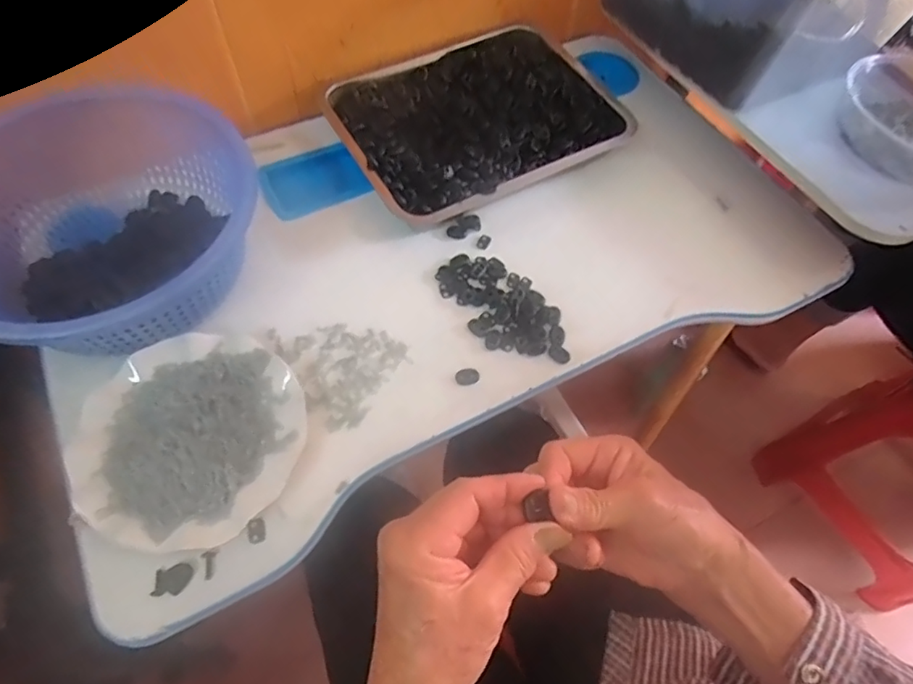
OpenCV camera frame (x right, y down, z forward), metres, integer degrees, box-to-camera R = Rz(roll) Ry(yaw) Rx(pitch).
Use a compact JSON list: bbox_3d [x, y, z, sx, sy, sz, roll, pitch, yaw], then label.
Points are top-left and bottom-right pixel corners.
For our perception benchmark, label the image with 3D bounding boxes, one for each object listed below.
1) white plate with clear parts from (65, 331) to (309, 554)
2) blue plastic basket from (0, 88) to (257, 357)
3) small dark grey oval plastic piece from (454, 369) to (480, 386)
[{"bbox_3d":[-0.224,0.074,0.466,0.185,0.034,0.177,2,60,-3],"label":"white plate with clear parts"},{"bbox_3d":[-0.325,-0.103,0.520,0.268,0.105,0.244,2,60,-3],"label":"blue plastic basket"},{"bbox_3d":[0.010,0.032,0.519,0.022,0.005,0.015,-15,63,-12],"label":"small dark grey oval plastic piece"}]

